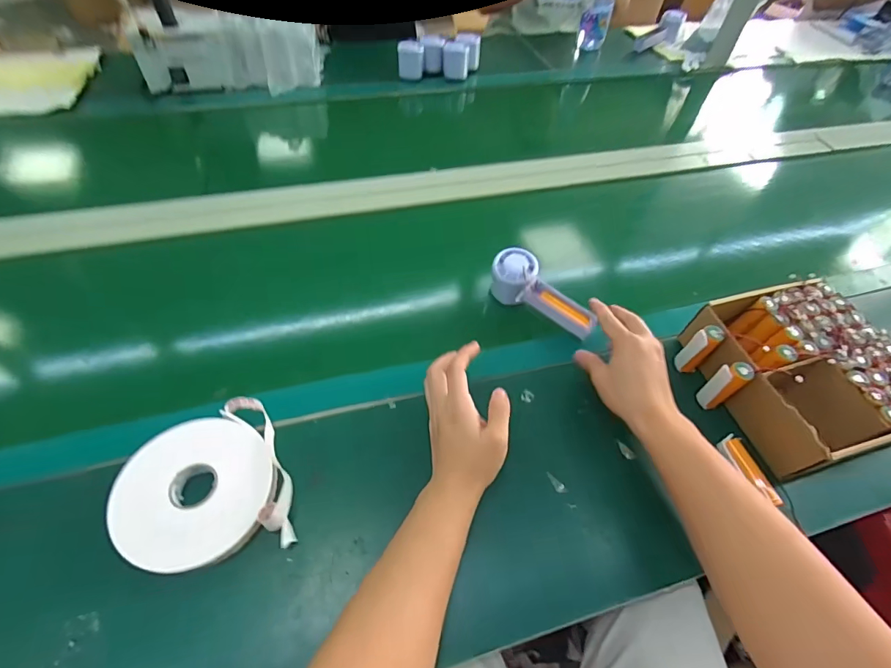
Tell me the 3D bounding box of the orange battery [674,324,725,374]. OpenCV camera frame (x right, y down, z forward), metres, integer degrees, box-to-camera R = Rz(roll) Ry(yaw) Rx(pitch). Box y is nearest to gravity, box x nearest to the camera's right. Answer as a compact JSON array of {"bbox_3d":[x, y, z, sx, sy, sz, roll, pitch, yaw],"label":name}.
[{"bbox_3d":[0.289,0.019,0.488,0.023,0.066,0.024,-35,62,-27],"label":"orange battery"}]

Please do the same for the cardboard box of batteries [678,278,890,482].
[{"bbox_3d":[0.393,0.043,0.477,0.194,0.071,0.189,-11,54,-13],"label":"cardboard box of batteries"}]

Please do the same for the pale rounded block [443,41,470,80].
[{"bbox_3d":[0.024,-0.601,0.935,0.056,0.061,0.036,7,52,1],"label":"pale rounded block"}]

